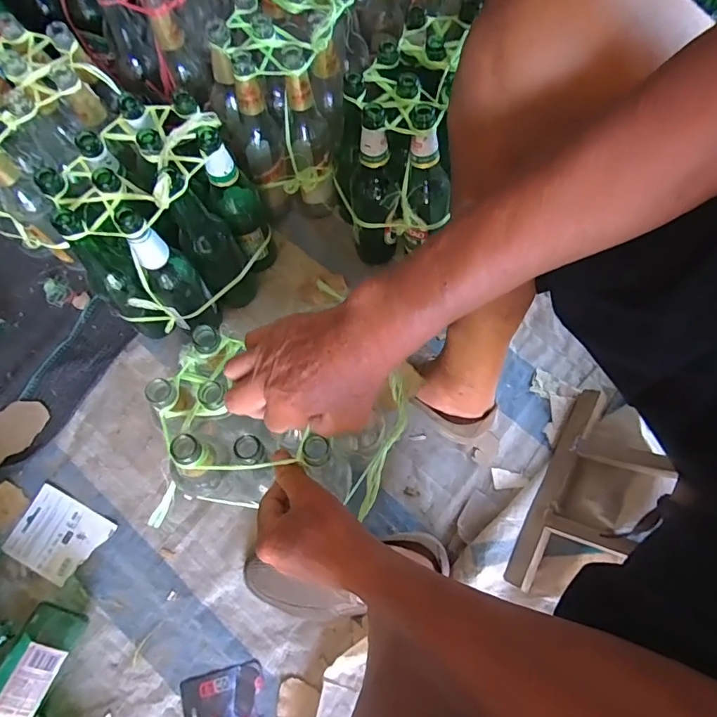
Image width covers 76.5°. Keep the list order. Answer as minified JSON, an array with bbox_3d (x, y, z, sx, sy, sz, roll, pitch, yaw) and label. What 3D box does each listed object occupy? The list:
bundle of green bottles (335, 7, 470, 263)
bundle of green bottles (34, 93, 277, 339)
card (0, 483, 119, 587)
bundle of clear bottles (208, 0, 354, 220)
[{"bbox_3d":[0.064,-0.303,0.668,0.177,0.249,0.235,5,74,1],"label":"bundle of green bottles"},{"bbox_3d":[-0.258,-0.178,0.643,0.173,0.252,0.262,30,76,8],"label":"bundle of green bottles"},{"bbox_3d":[-0.431,0.255,0.653,0.129,0.004,0.102,26,73,10],"label":"card"},{"bbox_3d":[-0.111,-0.394,0.701,0.183,0.248,0.261,8,74,2],"label":"bundle of clear bottles"}]

